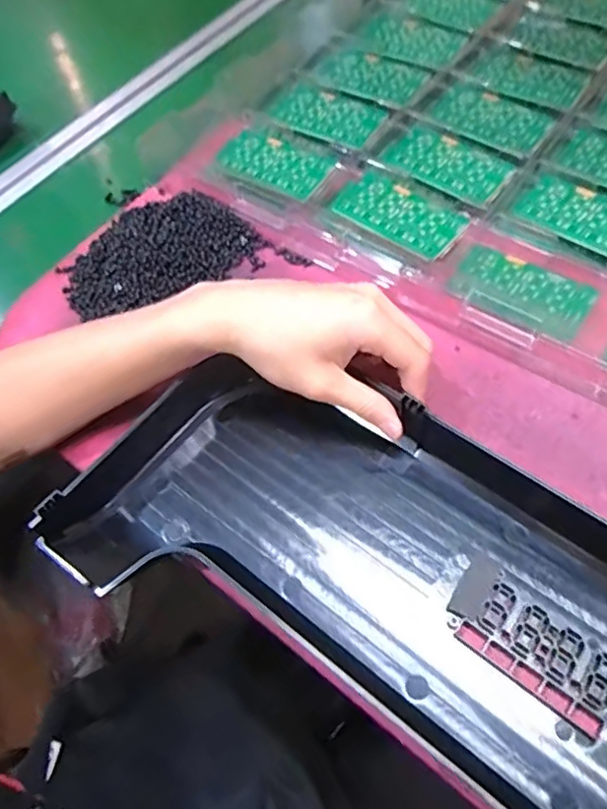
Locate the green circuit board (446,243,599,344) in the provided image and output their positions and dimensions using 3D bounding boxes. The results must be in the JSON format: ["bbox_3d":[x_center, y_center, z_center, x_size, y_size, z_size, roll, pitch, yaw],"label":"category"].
[{"bbox_3d":[0.152,-0.080,0.423,0.091,0.011,0.049,29,67,21],"label":"green circuit board"}]

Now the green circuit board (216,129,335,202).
[{"bbox_3d":[-0.027,-0.196,0.493,0.097,0.008,0.049,33,70,21],"label":"green circuit board"}]

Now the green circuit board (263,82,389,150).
[{"bbox_3d":[0.019,-0.249,0.519,0.098,0.006,0.048,30,68,22],"label":"green circuit board"}]

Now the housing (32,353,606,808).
[{"bbox_3d":[0.102,0.129,0.294,0.493,0.058,0.209,29,69,20],"label":"housing"}]

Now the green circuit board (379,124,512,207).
[{"bbox_3d":[0.114,-0.190,0.479,0.095,0.008,0.051,36,70,24],"label":"green circuit board"}]

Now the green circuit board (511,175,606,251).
[{"bbox_3d":[0.207,-0.137,0.440,0.094,0.010,0.046,32,68,22],"label":"green circuit board"}]

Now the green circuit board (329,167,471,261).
[{"bbox_3d":[0.070,-0.144,0.454,0.099,0.004,0.051,38,71,25],"label":"green circuit board"}]

